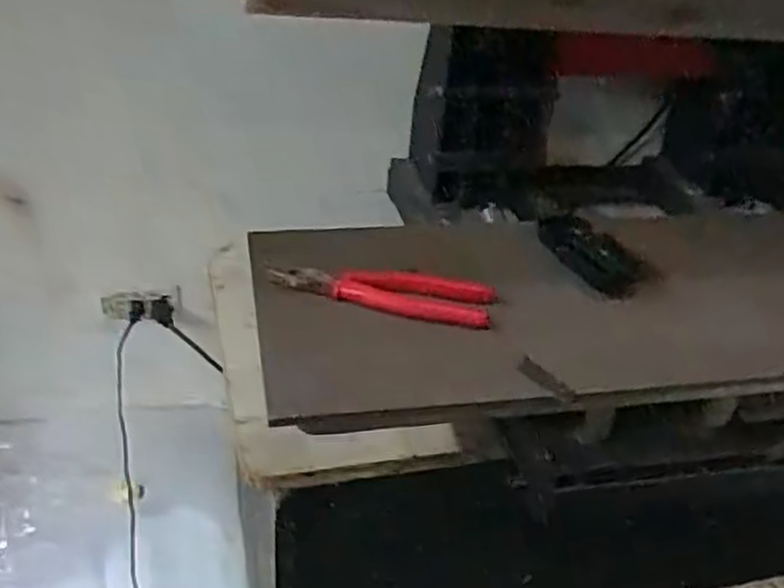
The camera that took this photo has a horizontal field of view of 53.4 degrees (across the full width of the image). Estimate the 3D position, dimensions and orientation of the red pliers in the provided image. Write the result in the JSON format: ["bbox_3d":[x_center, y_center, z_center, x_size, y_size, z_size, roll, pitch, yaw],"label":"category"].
[{"bbox_3d":[-0.009,-0.002,0.638,0.180,0.038,0.016,9,-10,6],"label":"red pliers"}]

